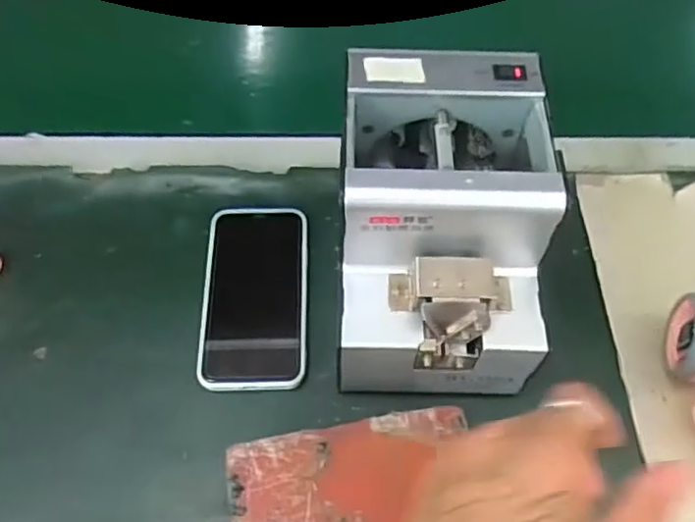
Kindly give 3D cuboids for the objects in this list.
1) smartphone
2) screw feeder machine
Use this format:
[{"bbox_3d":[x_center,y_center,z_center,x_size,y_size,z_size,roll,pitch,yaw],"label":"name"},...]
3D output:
[{"bbox_3d":[-0.068,0.023,0.470,0.075,0.009,0.146,-1,58,-1],"label":"smartphone"},{"bbox_3d":[0.059,-0.018,0.417,0.125,0.149,0.173,1,58,0],"label":"screw feeder machine"}]

